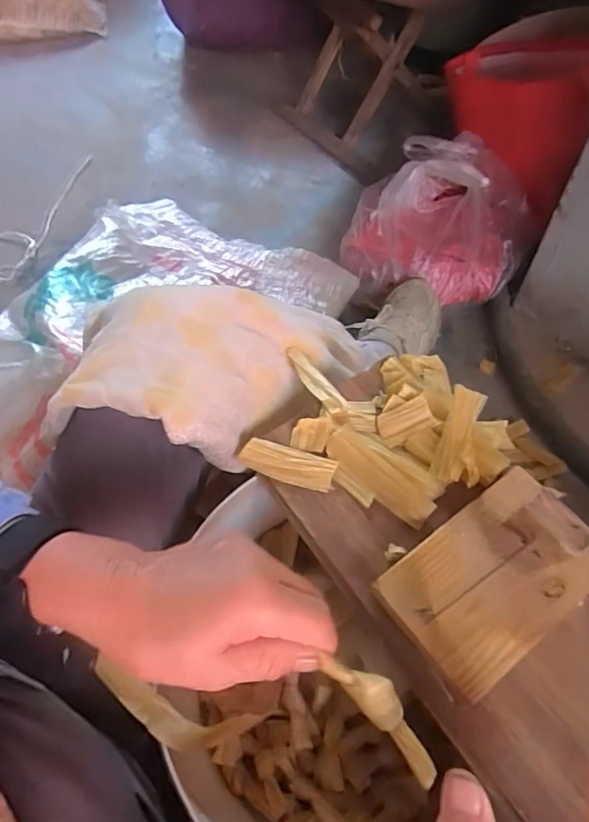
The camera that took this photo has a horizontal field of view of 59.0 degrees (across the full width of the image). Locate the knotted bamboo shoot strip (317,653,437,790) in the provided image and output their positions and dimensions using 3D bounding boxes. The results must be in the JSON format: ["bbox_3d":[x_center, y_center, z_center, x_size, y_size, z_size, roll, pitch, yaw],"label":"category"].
[{"bbox_3d":[0.046,0.151,0.261,0.020,0.008,0.069,-39,67,-16],"label":"knotted bamboo shoot strip"}]

